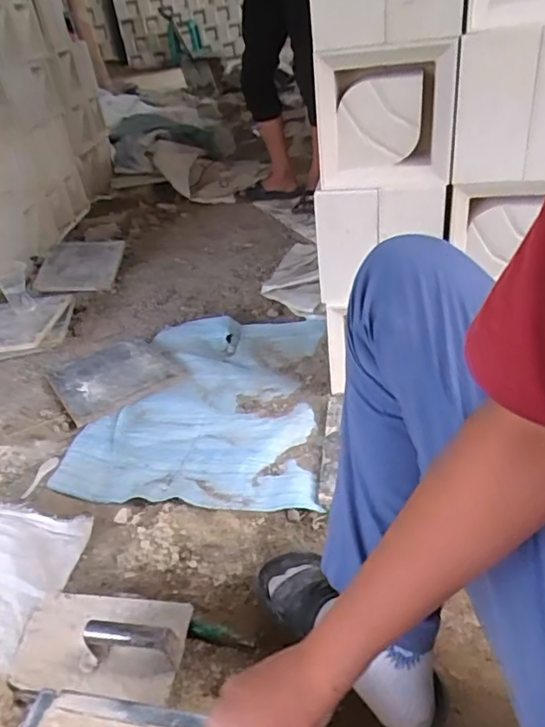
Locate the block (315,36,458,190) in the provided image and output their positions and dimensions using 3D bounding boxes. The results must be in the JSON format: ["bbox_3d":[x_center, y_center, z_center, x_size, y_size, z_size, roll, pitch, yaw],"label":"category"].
[{"bbox_3d":[0.176,-0.390,0.925,0.224,0.204,0.075,0,33,15],"label":"block"}]

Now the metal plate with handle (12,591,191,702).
[{"bbox_3d":[-0.227,0.347,0.748,0.229,0.074,0.133,3,34,10],"label":"metal plate with handle"}]

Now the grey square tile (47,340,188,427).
[{"bbox_3d":[-0.368,0.016,1.330,0.267,0.023,0.275,-25,39,-26],"label":"grey square tile"}]

